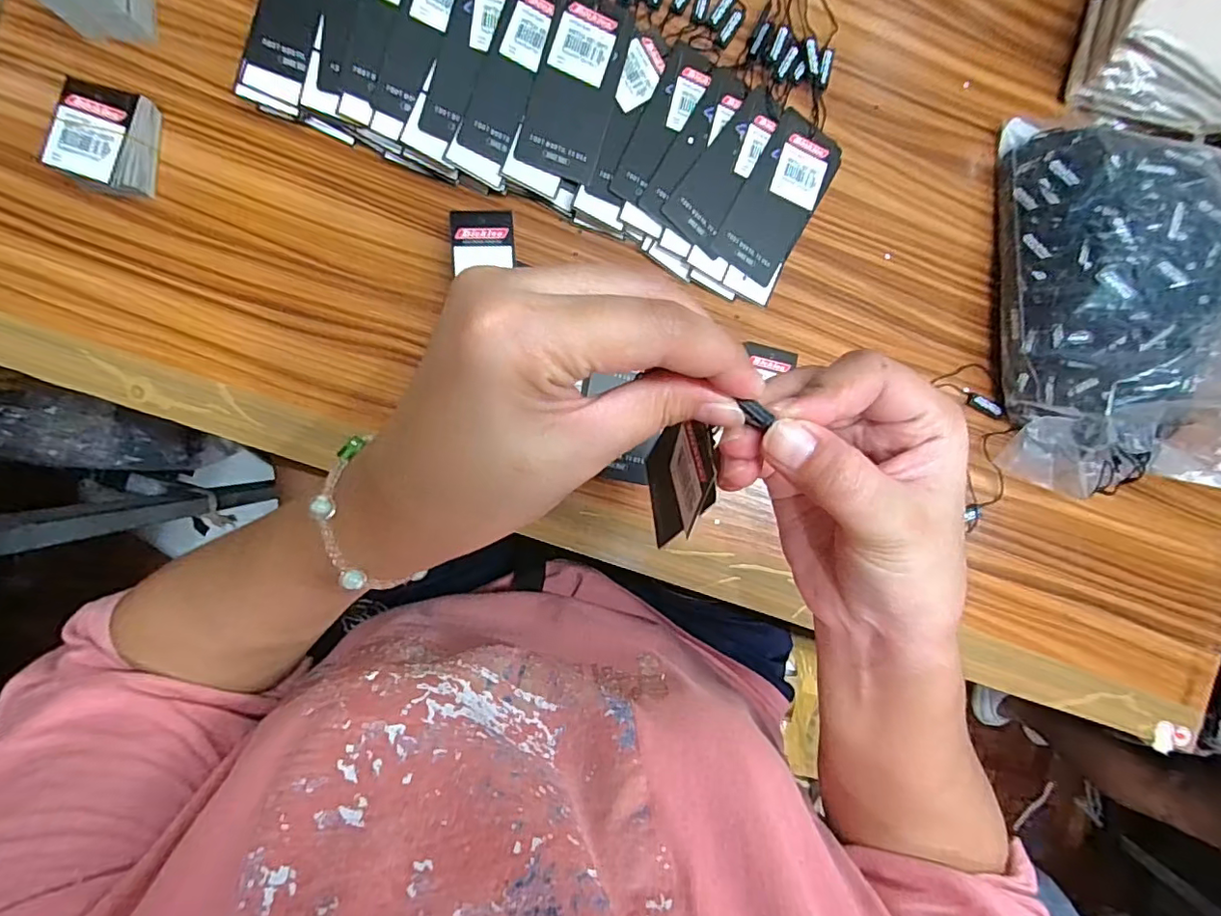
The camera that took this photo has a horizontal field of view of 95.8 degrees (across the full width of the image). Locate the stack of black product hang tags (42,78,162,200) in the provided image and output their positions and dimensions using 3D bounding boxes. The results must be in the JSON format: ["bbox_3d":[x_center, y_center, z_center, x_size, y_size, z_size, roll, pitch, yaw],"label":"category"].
[{"bbox_3d":[-0.283,-0.179,0.312,0.041,0.026,0.055,15,88,-7],"label":"stack of black product hang tags"}]

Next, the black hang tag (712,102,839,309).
[{"bbox_3d":[0.111,-0.167,0.370,0.052,0.005,0.120,28,92,-15],"label":"black hang tag"}]

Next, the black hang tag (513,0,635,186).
[{"bbox_3d":[-0.021,-0.229,0.340,0.049,0.004,0.106,16,94,-12],"label":"black hang tag"}]

